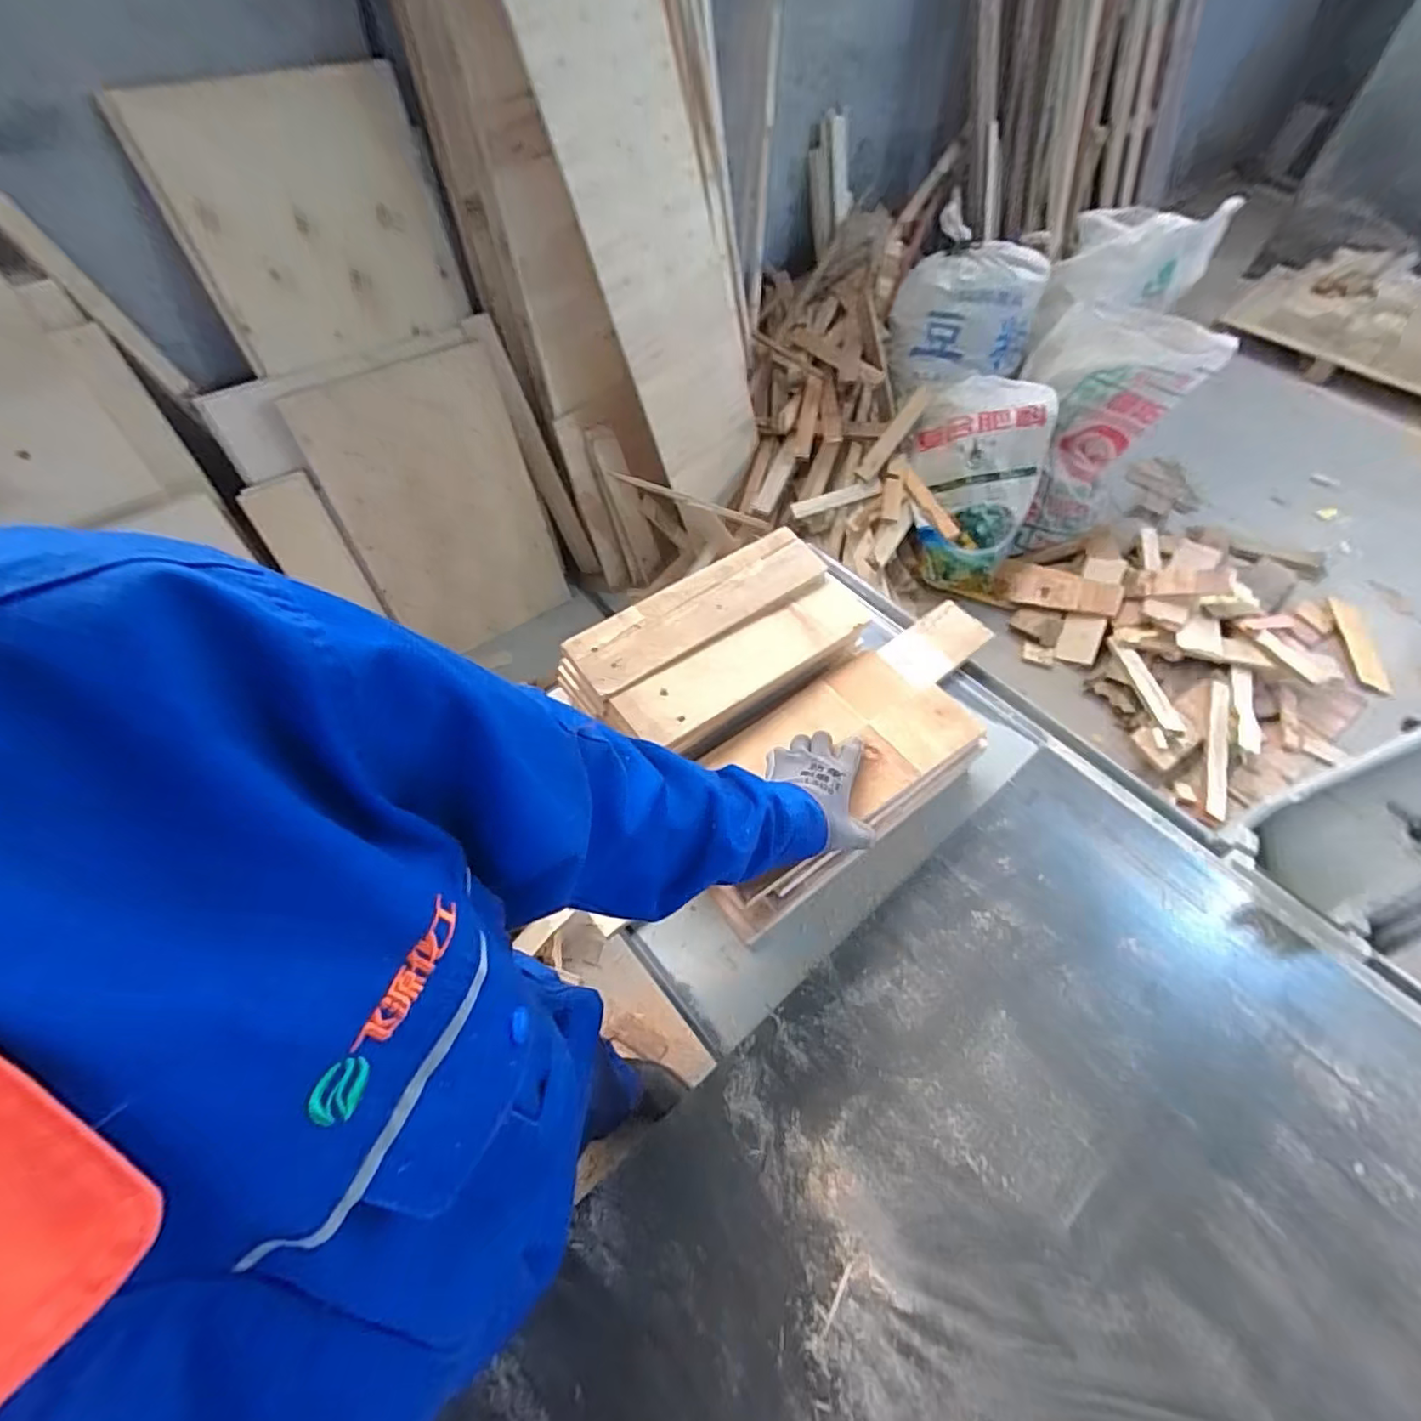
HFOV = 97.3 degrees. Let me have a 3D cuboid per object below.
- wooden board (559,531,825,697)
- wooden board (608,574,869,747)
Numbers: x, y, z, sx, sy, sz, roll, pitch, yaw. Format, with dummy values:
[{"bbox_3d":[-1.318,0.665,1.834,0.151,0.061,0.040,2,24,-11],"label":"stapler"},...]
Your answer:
[{"bbox_3d":[-0.011,-0.132,0.786,0.351,0.024,0.092,-33,60,-23],"label":"wooden board"},{"bbox_3d":[0.053,-0.067,0.771,0.356,0.027,0.081,-32,59,-23],"label":"wooden board"}]

